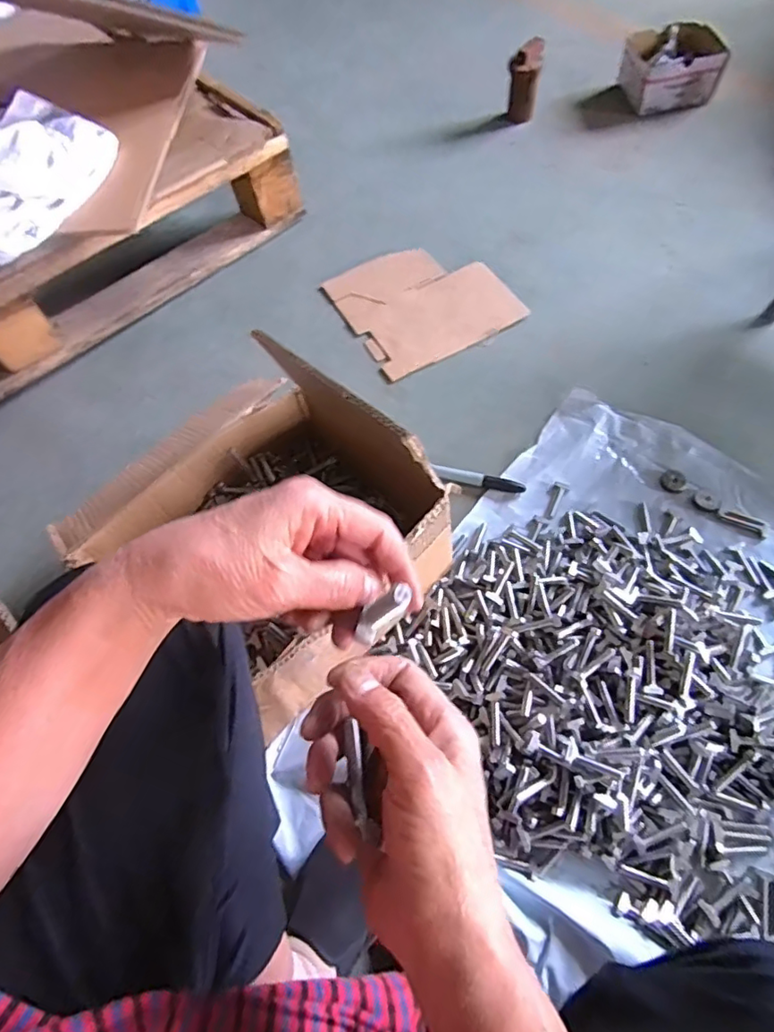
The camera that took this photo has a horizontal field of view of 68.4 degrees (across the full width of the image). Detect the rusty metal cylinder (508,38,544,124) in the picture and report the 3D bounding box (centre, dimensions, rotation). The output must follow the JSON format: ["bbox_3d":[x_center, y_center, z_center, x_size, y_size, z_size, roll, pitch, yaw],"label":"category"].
[{"bbox_3d":[0.270,-0.853,1.118,0.059,0.120,0.055,0,62,6],"label":"rusty metal cylinder"}]

